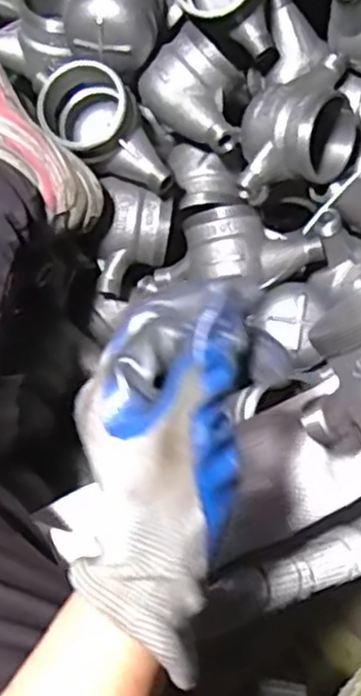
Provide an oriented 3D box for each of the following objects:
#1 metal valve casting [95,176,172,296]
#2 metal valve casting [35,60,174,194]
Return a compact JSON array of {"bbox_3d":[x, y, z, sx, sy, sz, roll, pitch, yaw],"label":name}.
[{"bbox_3d":[-0.046,-0.112,0.700,0.063,0.066,0.101,1,116,-11],"label":"metal valve casting"},{"bbox_3d":[-0.068,-0.186,0.640,0.080,0.071,0.126,-34,77,-9],"label":"metal valve casting"}]

